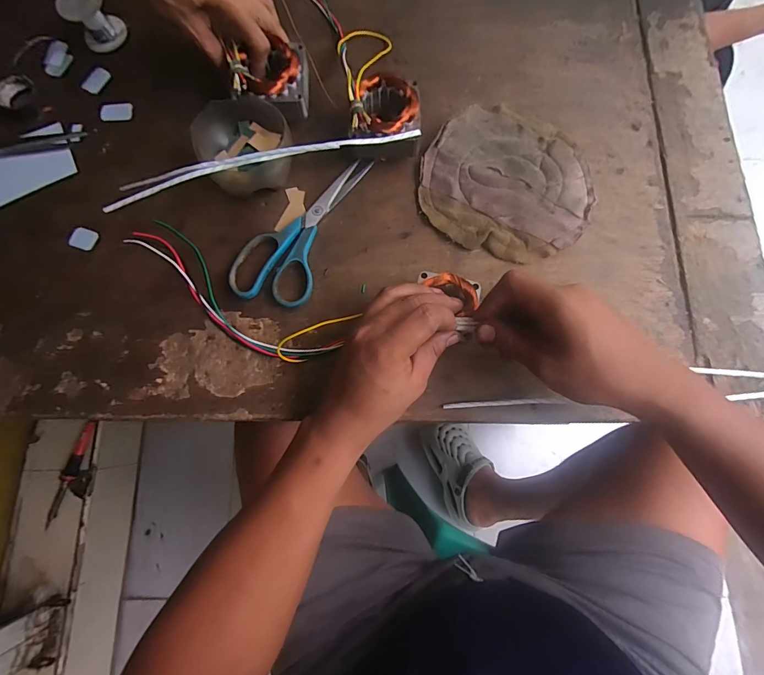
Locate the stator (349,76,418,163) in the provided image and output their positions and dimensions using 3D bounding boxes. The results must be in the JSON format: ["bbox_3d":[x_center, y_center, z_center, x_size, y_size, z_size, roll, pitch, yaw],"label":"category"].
[{"bbox_3d":[0.003,-0.226,0.398,0.072,0.052,0.077,-2,76,-1],"label":"stator"}]

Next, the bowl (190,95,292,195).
[{"bbox_3d":[-0.142,-0.196,0.391,0.090,0.053,0.092,0,76,-1],"label":"bowl"}]

